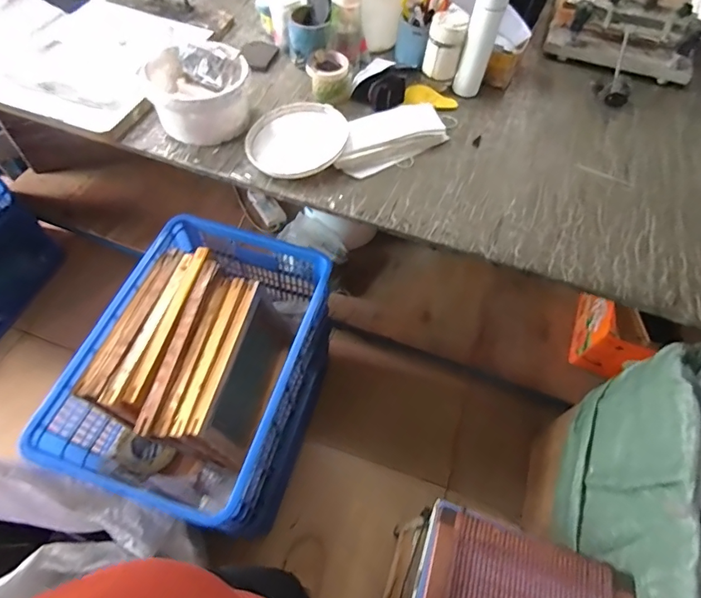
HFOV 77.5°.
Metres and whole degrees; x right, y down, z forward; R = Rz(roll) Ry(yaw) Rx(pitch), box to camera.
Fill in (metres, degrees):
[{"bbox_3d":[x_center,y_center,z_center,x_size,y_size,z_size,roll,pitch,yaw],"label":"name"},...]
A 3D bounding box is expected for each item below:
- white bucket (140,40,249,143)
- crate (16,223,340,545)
[{"bbox_3d":[-0.316,-0.444,0.928,0.197,0.120,0.200,1,58,-2],"label":"white bucket"},{"bbox_3d":[-0.315,0.154,1.023,0.415,0.303,0.616,16,59,7],"label":"crate"}]

